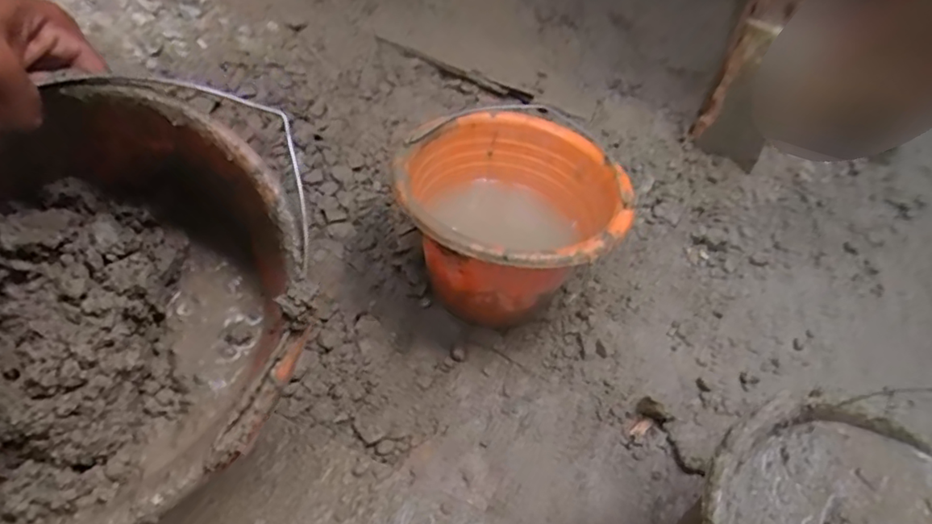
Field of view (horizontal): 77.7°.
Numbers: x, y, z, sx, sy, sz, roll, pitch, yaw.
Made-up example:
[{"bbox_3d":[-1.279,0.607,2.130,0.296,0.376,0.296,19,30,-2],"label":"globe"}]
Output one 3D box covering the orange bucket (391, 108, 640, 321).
[{"bbox_3d":[0.043,-0.033,0.671,0.235,0.181,0.243,4,47,-4],"label":"orange bucket"}]

